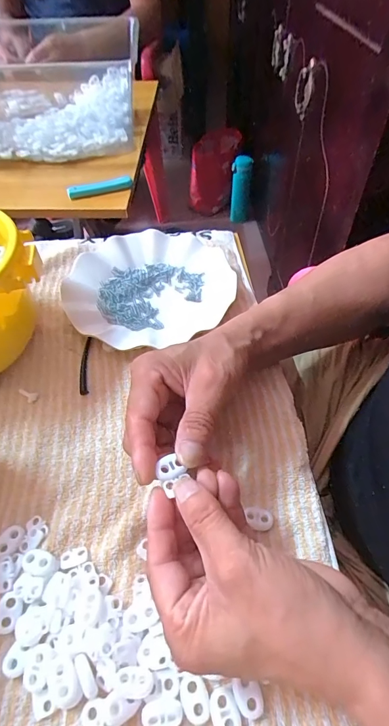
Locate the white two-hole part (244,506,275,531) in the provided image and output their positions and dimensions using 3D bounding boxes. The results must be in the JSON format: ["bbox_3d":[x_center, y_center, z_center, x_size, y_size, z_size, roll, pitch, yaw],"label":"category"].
[{"bbox_3d":[0.046,0.113,0.277,0.021,0.004,0.014,17,54,16],"label":"white two-hole part"}]

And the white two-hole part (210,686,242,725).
[{"bbox_3d":[0.017,0.197,0.214,0.015,0.006,0.022,-18,53,-12],"label":"white two-hole part"}]

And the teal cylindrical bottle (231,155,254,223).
[{"bbox_3d":[0.167,-0.615,1.373,0.069,0.215,0.084,5,52,7],"label":"teal cylindrical bottle"}]

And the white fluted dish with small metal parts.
[{"bbox_3d":[-0.054,-0.092,0.428,0.180,0.025,0.167,-1,51,2],"label":"white fluted dish with small metal parts"}]

